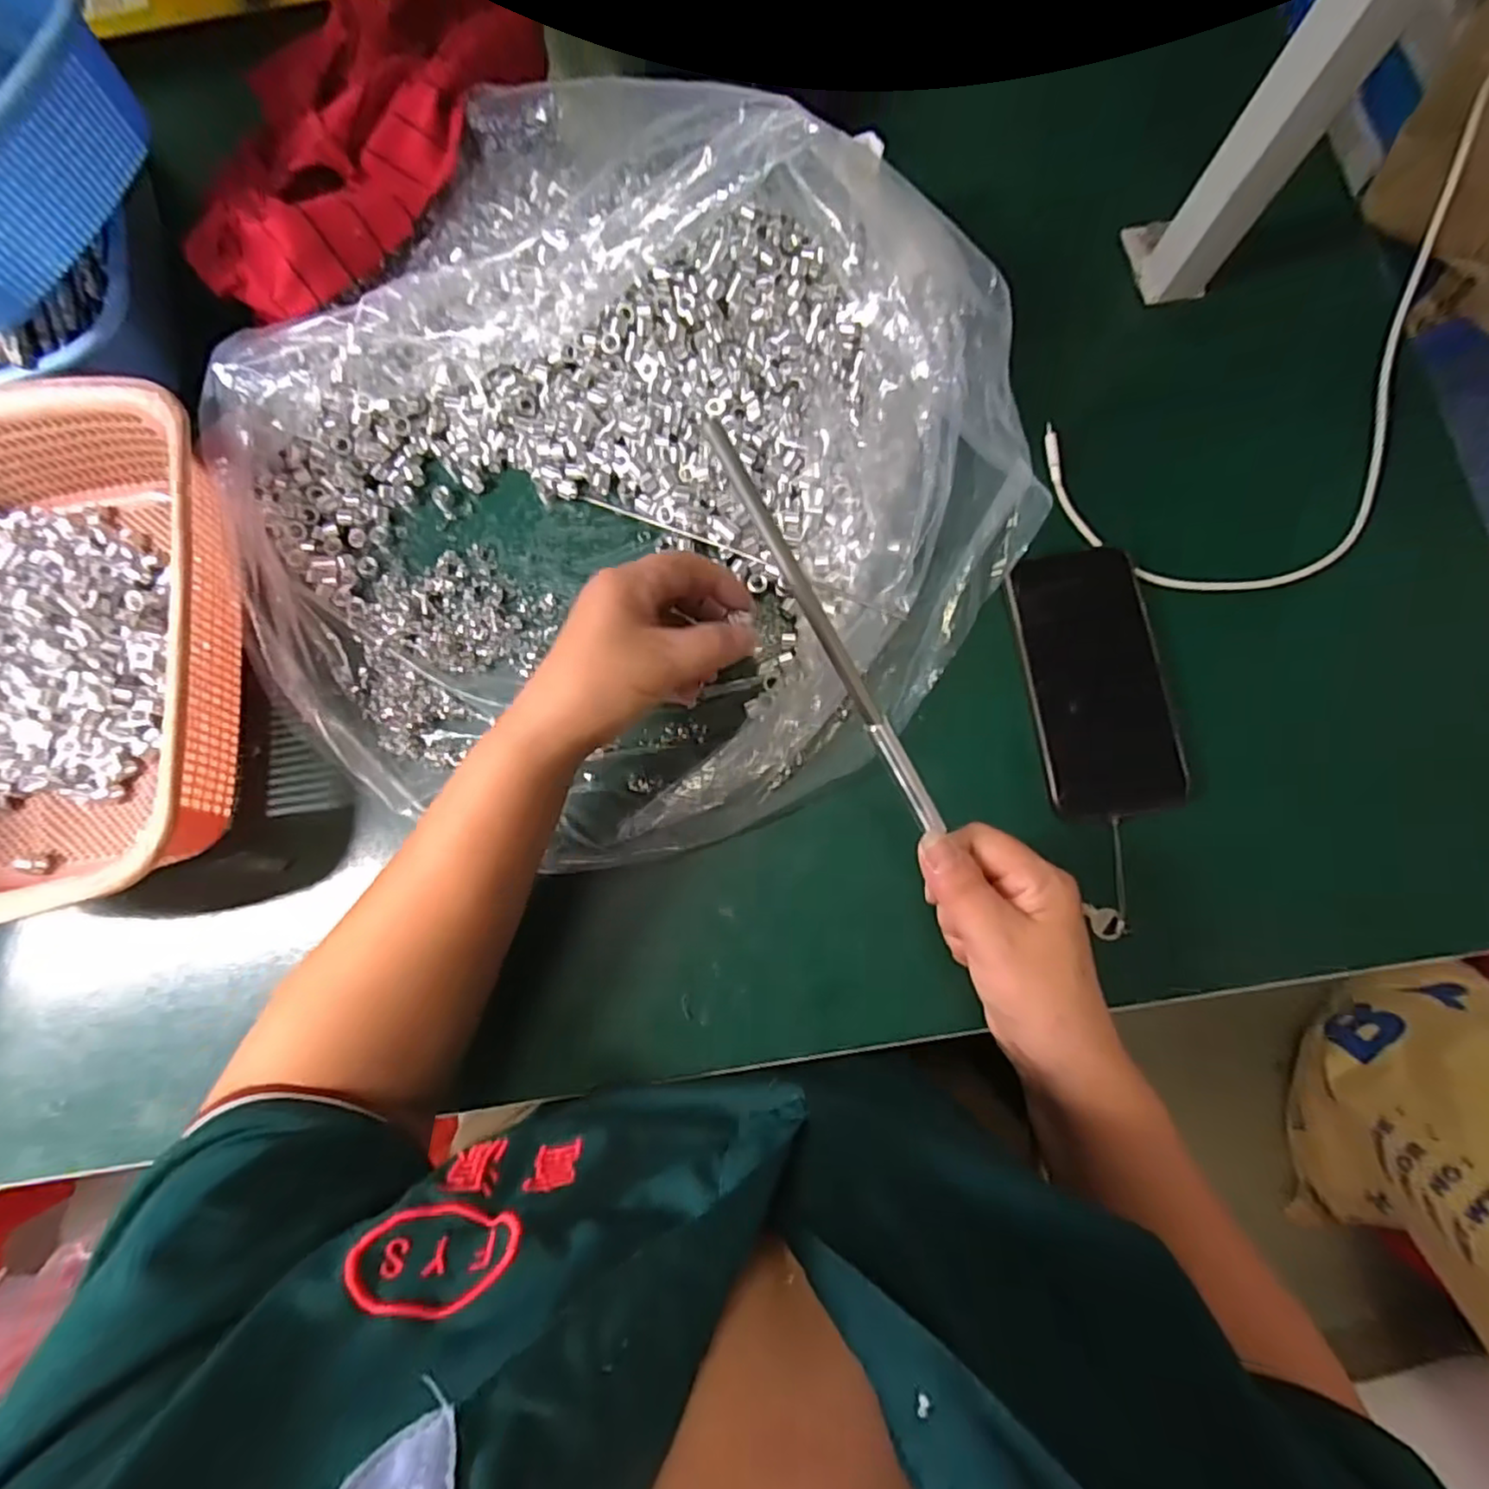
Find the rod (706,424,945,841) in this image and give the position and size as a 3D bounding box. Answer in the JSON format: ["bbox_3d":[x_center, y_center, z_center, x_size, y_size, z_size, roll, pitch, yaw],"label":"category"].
[{"bbox_3d":[0.039,-0.043,0.292,0.010,0.006,0.201,-33,107,-3],"label":"rod"}]

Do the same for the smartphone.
[{"bbox_3d":[0.208,-0.040,0.401,0.077,0.011,0.159,-8,79,-1],"label":"smartphone"}]

